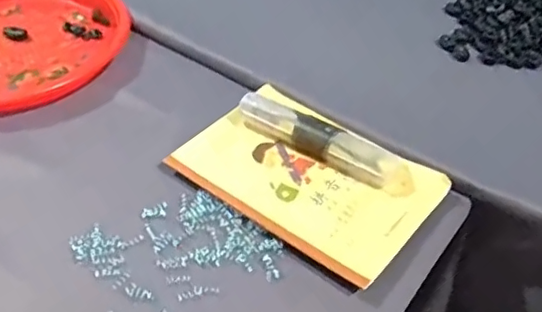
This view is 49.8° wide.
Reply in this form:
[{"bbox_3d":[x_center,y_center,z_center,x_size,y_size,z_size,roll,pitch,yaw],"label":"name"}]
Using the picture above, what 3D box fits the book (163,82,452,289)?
[{"bbox_3d":[0.033,0.012,0.510,0.207,0.018,0.146,30,50,27],"label":"book"}]

